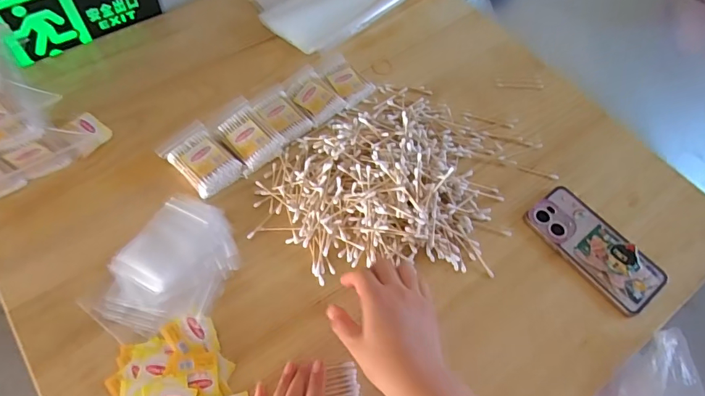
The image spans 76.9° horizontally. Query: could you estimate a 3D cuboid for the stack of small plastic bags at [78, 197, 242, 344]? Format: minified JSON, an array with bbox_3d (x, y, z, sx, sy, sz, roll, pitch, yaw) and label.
[{"bbox_3d":[-0.201,0.076,0.493,0.124,0.015,0.166,21,62,8],"label":"stack of small plastic bags"}]

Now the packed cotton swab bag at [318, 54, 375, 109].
[{"bbox_3d":[-0.015,-0.175,0.642,0.052,0.017,0.097,-30,67,-19],"label":"packed cotton swab bag"}]

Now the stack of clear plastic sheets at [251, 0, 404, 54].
[{"bbox_3d":[-0.035,-0.320,0.723,0.218,0.022,0.149,-36,69,-21],"label":"stack of clear plastic sheets"}]

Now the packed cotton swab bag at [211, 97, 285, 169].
[{"bbox_3d":[-0.138,-0.081,0.573,0.057,0.036,0.092,-35,69,-21],"label":"packed cotton swab bag"}]

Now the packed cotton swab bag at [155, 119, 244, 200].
[{"bbox_3d":[-0.186,-0.044,0.551,0.094,0.030,0.061,41,66,18],"label":"packed cotton swab bag"}]

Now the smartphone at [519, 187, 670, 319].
[{"bbox_3d":[0.291,0.057,0.532,0.079,0.021,0.160,-32,68,-19],"label":"smartphone"}]

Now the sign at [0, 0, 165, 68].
[{"bbox_3d":[-0.378,-0.270,0.622,0.033,0.123,0.214,40,66,17],"label":"sign"}]

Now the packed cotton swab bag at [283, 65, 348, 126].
[{"bbox_3d":[-0.056,-0.144,0.622,0.056,0.020,0.085,-36,69,-21],"label":"packed cotton swab bag"}]

